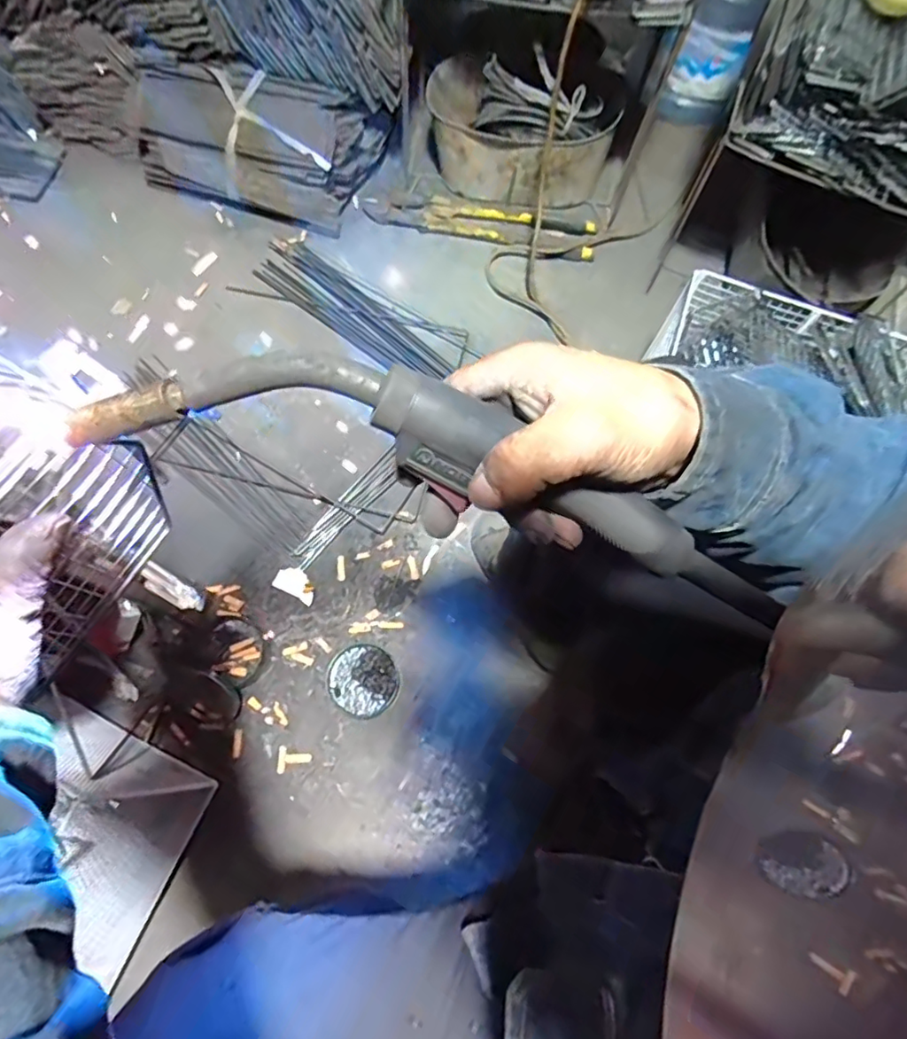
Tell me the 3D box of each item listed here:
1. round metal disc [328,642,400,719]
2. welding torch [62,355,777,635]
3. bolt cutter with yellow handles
[{"bbox_3d":[-0.120,0.218,0.769,0.093,0.034,0.087,1,71,-2],"label":"round metal disc"},{"bbox_3d":[0.009,-0.013,0.244,0.320,0.046,0.061,19,71,-10],"label":"welding torch"},{"bbox_3d":[0.046,-0.550,1.043,0.422,0.030,0.091,12,71,2],"label":"bolt cutter with yellow handles"}]

